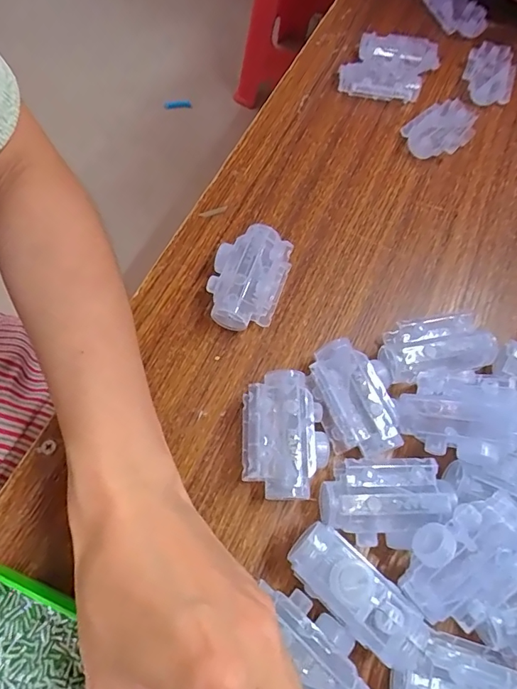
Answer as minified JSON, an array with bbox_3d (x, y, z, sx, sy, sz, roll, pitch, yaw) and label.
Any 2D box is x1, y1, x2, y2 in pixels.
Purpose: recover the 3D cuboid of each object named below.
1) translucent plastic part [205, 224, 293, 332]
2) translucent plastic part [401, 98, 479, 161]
[{"bbox_3d":[-0.007,-0.044,0.297,0.046,0.029,0.068,18,66,3],"label":"translucent plastic part"},{"bbox_3d":[0.156,-0.184,0.388,0.064,0.017,0.040,-34,72,-15],"label":"translucent plastic part"}]

